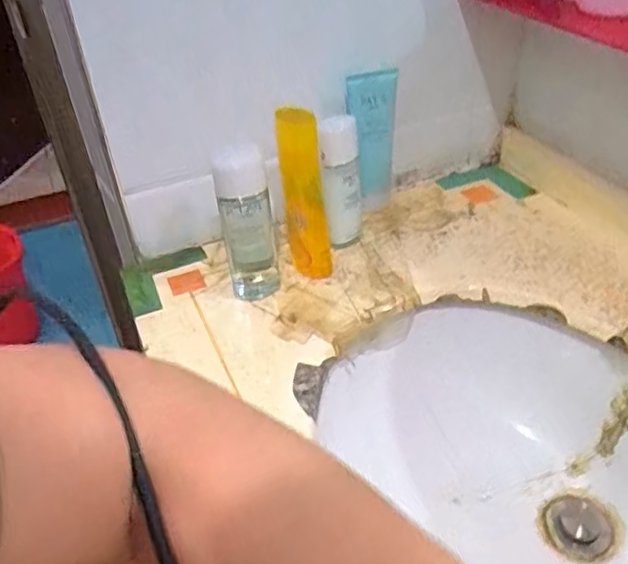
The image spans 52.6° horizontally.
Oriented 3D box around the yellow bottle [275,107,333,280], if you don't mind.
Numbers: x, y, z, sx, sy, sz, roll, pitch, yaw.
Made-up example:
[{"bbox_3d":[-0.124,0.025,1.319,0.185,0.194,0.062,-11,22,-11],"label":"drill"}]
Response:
[{"bbox_3d":[-0.009,-0.083,0.638,0.045,0.180,0.029,-5,38,-1],"label":"yellow bottle"}]

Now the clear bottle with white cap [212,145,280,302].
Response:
[{"bbox_3d":[-0.066,-0.062,0.625,0.051,0.168,0.047,-6,38,-3],"label":"clear bottle with white cap"}]

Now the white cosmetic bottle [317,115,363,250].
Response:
[{"bbox_3d":[0.029,-0.103,0.673,0.042,0.143,0.048,-1,38,4],"label":"white cosmetic bottle"}]

